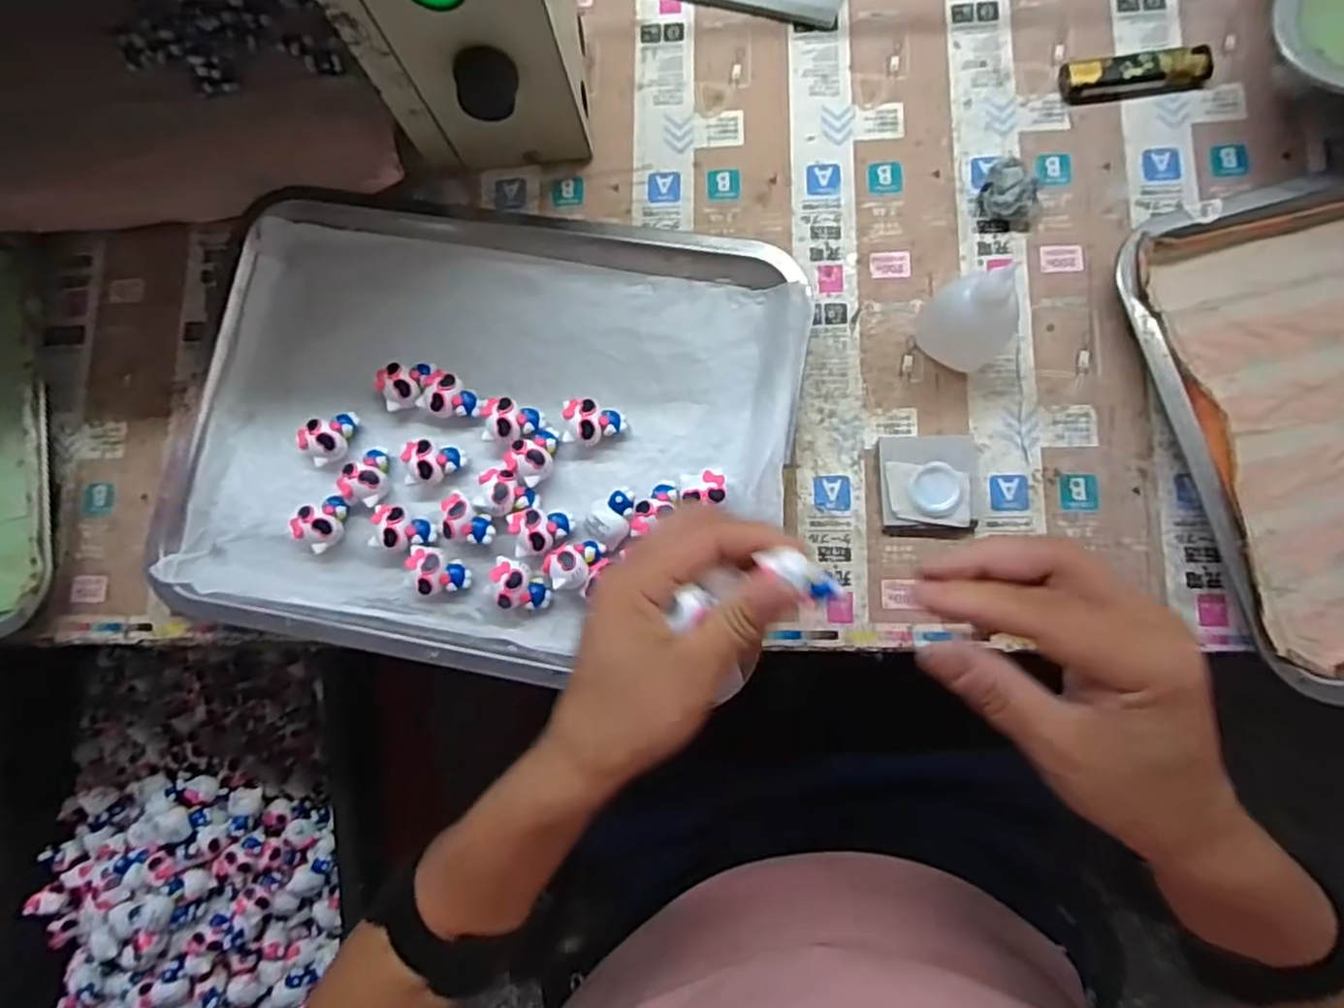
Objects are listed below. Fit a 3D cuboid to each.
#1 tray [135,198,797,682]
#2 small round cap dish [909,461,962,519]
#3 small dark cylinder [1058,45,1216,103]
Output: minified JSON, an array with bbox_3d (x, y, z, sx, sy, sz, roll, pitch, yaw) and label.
[{"bbox_3d":[-0.111,-0.045,0.404,0.345,0.033,0.262,9,83,6],"label":"tray"},{"bbox_3d":[0.142,-0.007,0.380,0.028,0.009,0.027,-1,83,5],"label":"small round cap dish"},{"bbox_3d":[0.274,-0.251,0.412,0.087,0.014,0.023,-4,82,5],"label":"small dark cylinder"}]

